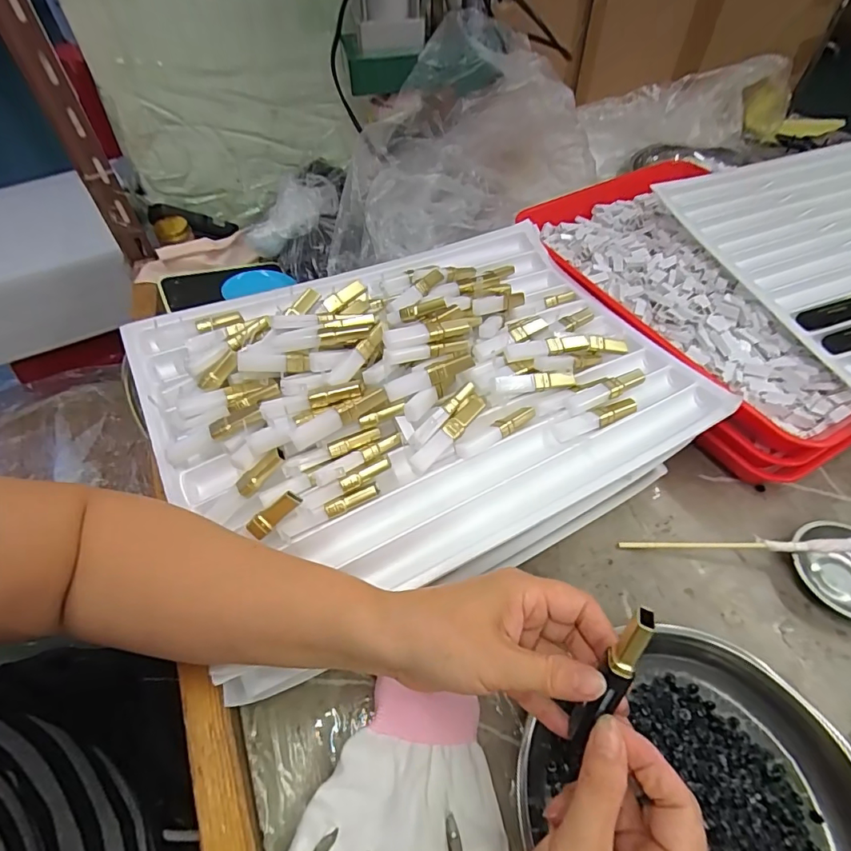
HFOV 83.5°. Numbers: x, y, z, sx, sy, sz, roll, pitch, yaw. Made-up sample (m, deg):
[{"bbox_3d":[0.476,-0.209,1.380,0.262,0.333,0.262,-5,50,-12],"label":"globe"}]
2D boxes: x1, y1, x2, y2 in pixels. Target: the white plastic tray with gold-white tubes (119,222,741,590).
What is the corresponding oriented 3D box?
[{"bbox_3d":[-0.003,-0.048,0.394,0.420,0.053,0.309,-24,55,-17],"label":"white plastic tray with gold-white tubes"}]

